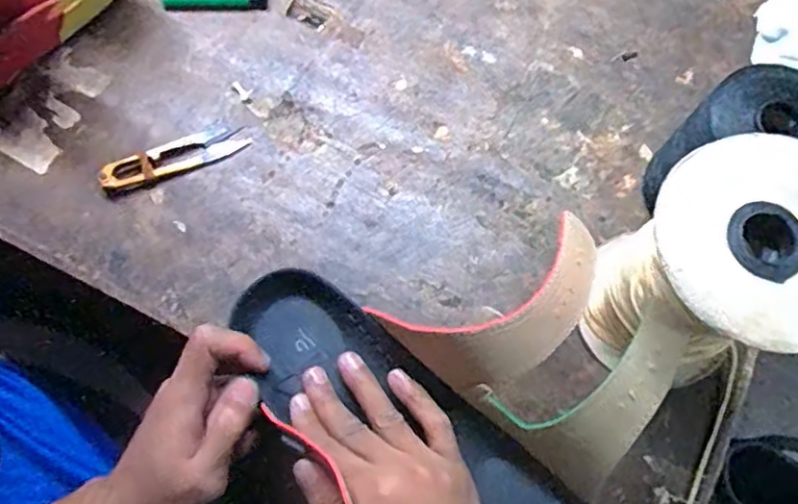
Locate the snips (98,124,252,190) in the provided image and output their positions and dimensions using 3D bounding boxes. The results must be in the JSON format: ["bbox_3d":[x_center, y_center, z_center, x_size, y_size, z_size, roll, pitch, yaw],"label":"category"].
[{"bbox_3d":[-0.160,-0.069,0.442,0.099,0.017,0.025,-24,76,-8],"label":"snips"}]

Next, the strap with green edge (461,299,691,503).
[{"bbox_3d":[0.103,0.078,0.334,0.115,0.018,0.075,-42,75,22],"label":"strap with green edge"}]

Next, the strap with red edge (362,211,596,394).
[{"bbox_3d":[0.059,0.034,0.355,0.126,0.045,0.070,-32,75,12],"label":"strap with red edge"}]

